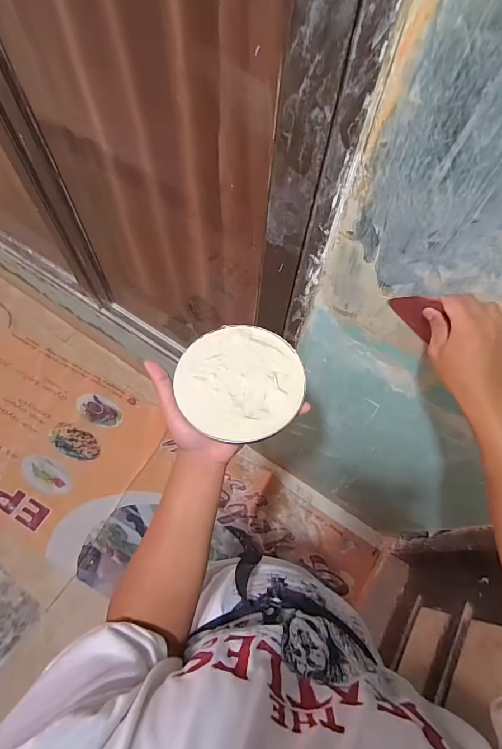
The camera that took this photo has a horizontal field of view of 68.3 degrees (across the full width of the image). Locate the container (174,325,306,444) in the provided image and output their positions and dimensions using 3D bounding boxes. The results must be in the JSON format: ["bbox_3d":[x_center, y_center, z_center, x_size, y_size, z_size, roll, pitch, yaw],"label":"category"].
[{"bbox_3d":[-0.013,0.007,0.438,0.147,0.015,0.139,1,64,-3],"label":"container"}]

